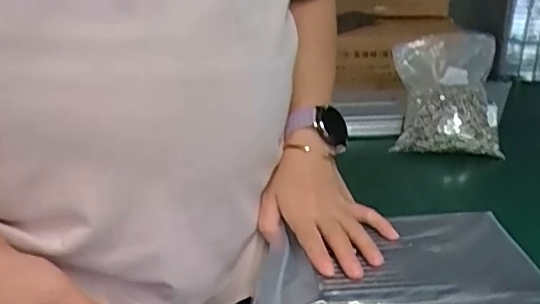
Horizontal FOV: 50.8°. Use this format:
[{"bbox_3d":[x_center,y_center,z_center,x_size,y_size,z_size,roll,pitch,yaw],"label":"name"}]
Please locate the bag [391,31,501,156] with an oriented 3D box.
[{"bbox_3d":[0.254,-0.085,0.797,0.155,0.123,0.168,2,23,13],"label":"bag"}]

